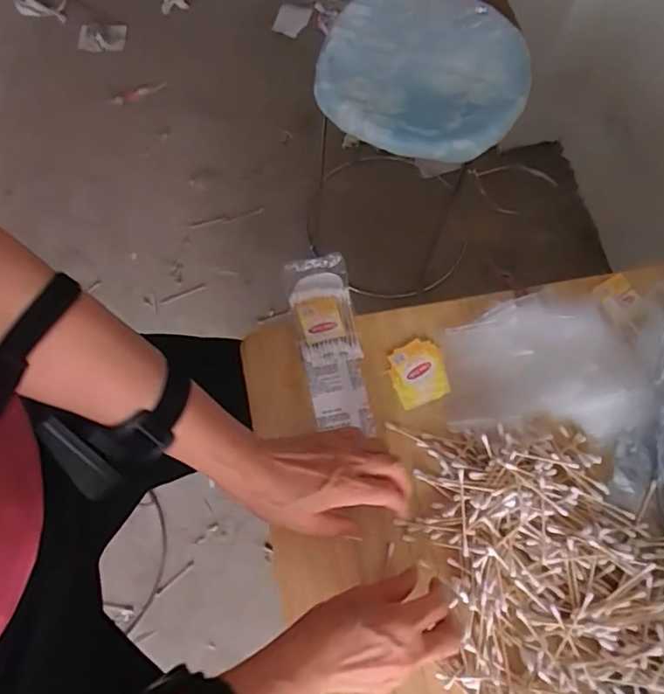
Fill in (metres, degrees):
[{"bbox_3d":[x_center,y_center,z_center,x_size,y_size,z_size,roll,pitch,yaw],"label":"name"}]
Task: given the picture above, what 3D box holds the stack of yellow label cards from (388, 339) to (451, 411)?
[{"bbox_3d":[0.084,0.026,0.553,0.053,0.006,0.063,-12,71,-8],"label":"stack of yellow label cards"}]

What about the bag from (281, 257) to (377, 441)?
[{"bbox_3d":[-0.002,-0.006,0.554,0.058,0.013,0.173,-10,74,-7],"label":"bag"}]

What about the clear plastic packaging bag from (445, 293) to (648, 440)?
[{"bbox_3d":[0.200,0.017,0.540,0.170,0.024,0.131,1,73,10],"label":"clear plastic packaging bag"}]

